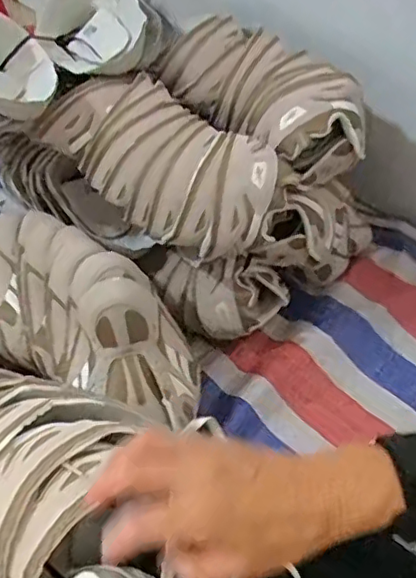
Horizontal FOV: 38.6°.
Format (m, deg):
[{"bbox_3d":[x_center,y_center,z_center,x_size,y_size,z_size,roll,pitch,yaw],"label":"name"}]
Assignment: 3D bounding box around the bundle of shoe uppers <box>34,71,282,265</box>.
[{"bbox_3d":[-0.062,-0.176,0.800,0.345,0.122,0.156,31,58,30],"label":"bundle of shoe uppers"}]

